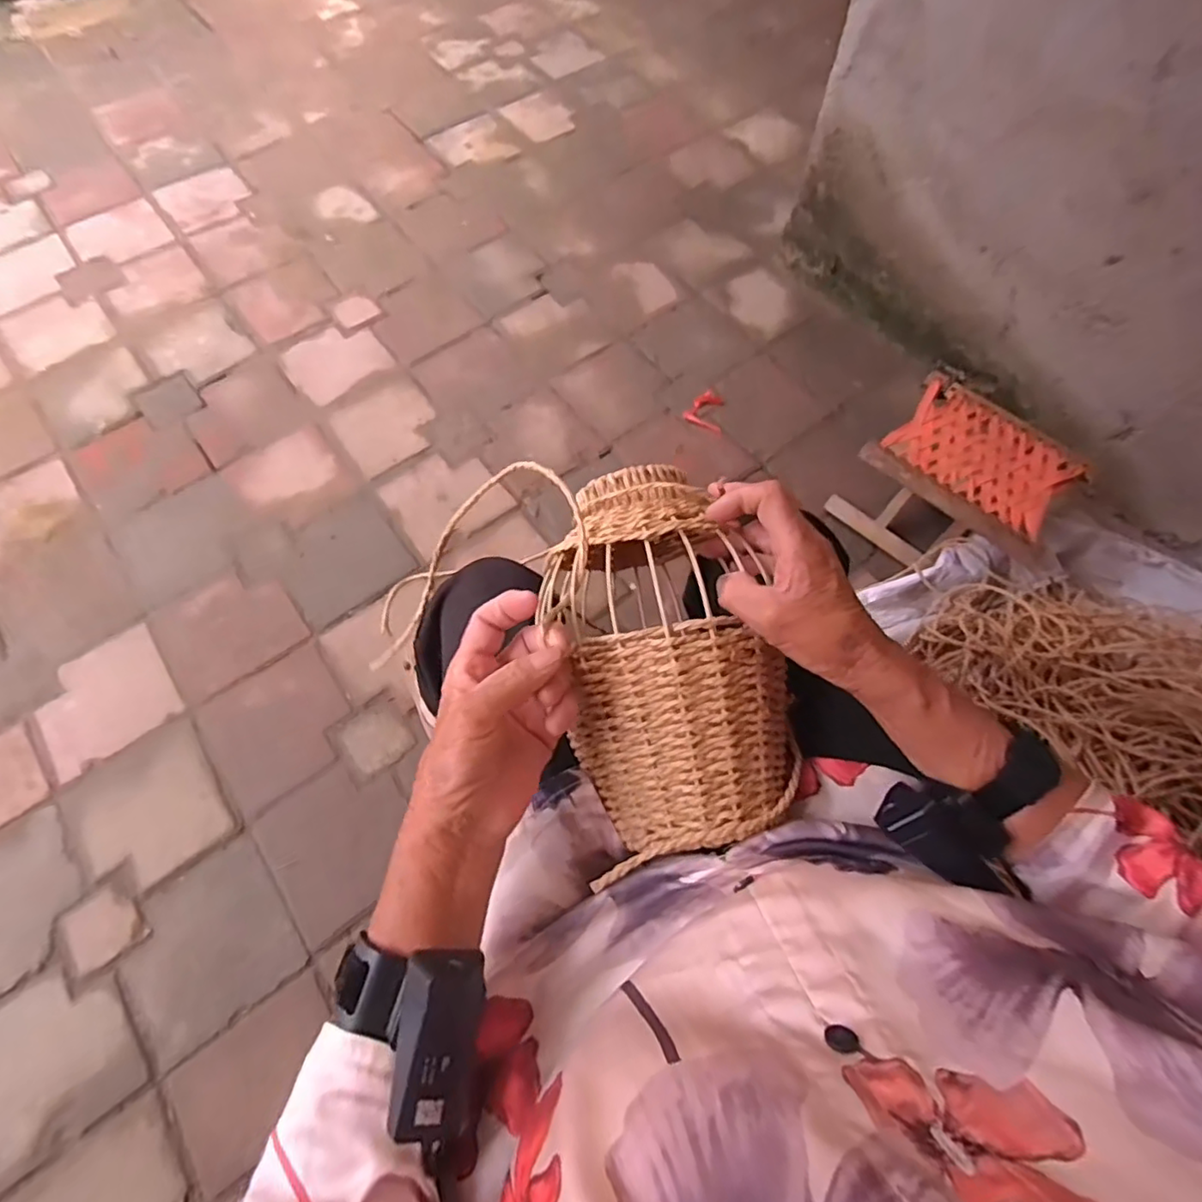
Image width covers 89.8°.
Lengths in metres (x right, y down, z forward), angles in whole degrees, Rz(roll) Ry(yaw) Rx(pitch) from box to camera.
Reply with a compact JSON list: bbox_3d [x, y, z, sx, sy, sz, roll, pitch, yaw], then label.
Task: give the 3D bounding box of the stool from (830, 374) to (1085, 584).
[{"bbox_3d":[0.605,-0.167,0.998,0.341,0.178,0.228,39,71,14],"label":"stool"}]

